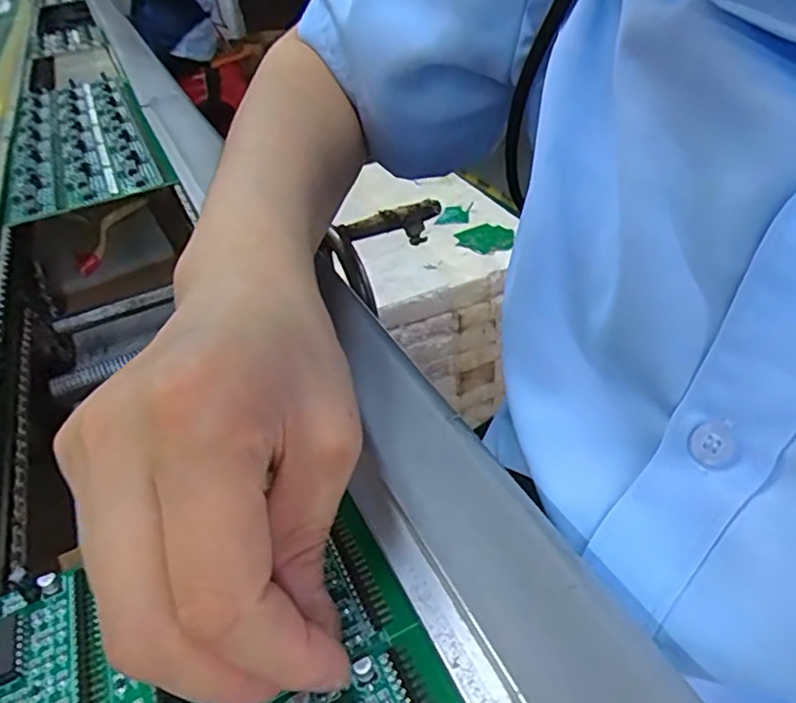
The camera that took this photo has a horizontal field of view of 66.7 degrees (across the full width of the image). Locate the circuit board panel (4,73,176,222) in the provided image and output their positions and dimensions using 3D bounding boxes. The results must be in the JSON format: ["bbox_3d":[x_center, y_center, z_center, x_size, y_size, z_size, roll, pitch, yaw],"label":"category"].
[{"bbox_3d":[-0.317,-0.225,0.599,0.117,0.008,0.432,-21,39,-17],"label":"circuit board panel"}]

